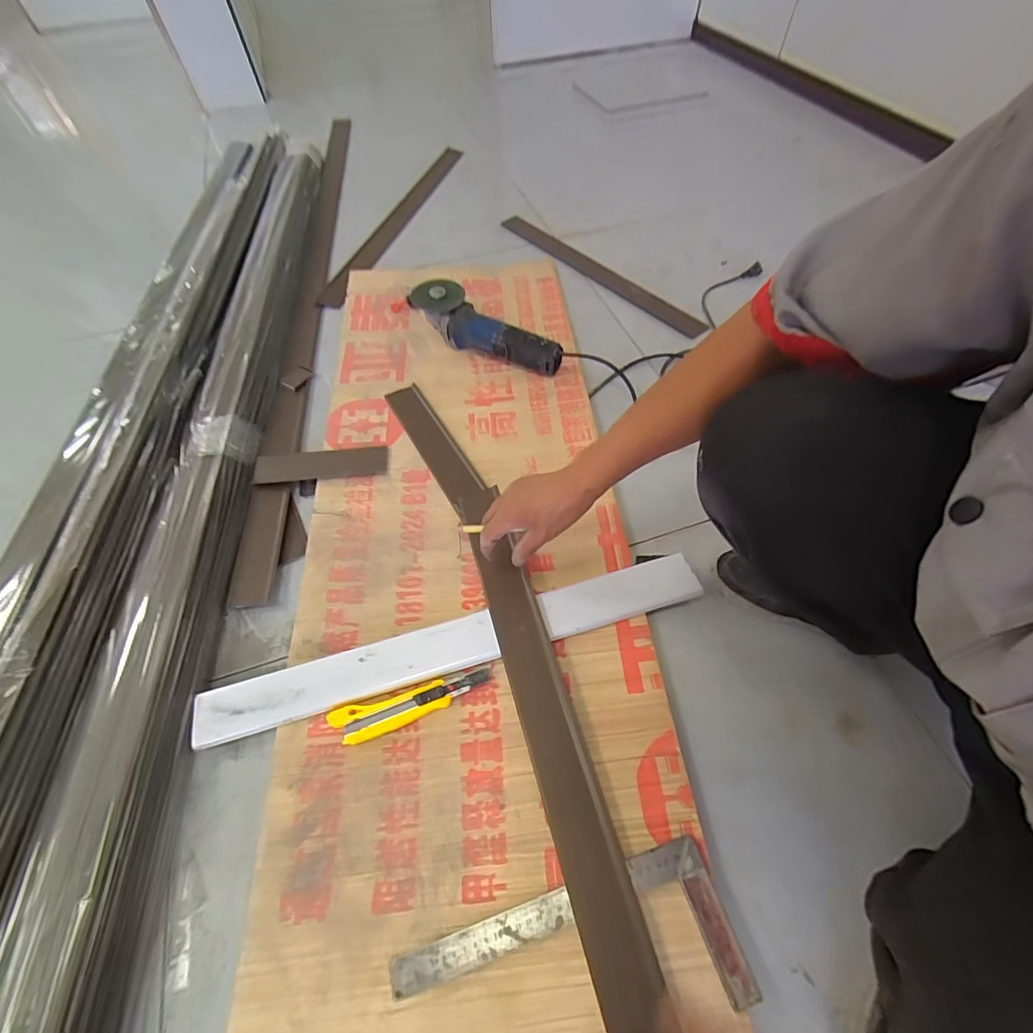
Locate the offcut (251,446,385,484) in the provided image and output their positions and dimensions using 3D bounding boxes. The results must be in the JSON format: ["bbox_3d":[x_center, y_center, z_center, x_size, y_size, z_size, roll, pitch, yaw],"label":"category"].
[{"bbox_3d":[-0.304,-0.084,0.727,0.196,0.008,0.061,-6,56,-3],"label":"offcut"}]

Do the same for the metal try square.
[{"bbox_3d":[0.047,0.397,0.404,0.297,0.016,0.115,-15,57,-9],"label":"metal try square"}]

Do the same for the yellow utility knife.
[{"bbox_3d":[-0.117,0.215,0.527,0.178,0.017,0.038,-14,57,-8],"label":"yellow utility knife"}]

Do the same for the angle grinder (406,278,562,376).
[{"bbox_3d":[-0.062,-0.345,0.845,0.321,0.085,0.090,25,60,18],"label":"angle grinder"}]

